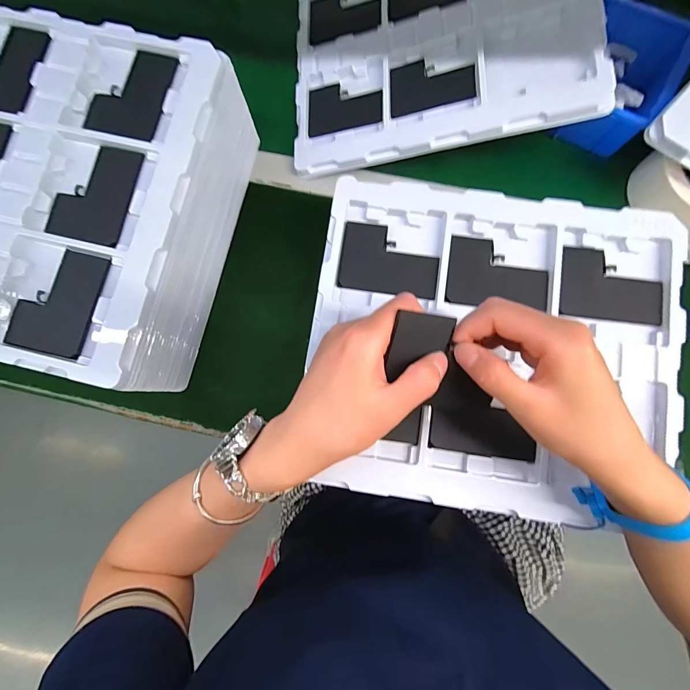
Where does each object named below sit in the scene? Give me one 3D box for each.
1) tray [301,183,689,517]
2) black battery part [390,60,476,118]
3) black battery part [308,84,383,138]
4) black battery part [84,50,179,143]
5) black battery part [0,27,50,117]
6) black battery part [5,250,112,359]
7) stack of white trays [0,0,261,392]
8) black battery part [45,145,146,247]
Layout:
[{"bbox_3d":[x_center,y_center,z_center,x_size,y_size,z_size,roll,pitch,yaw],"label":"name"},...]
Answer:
[{"bbox_3d":[0.129,0.000,0.315,0.314,0.024,0.277,8,82,0],"label":"tray"},{"bbox_3d":[0.096,-0.287,0.393,0.089,0.008,0.063,-3,80,16],"label":"black battery part"},{"bbox_3d":[0.000,-0.281,0.418,0.091,0.004,0.063,-1,83,20],"label":"black battery part"},{"bbox_3d":[-0.196,-0.233,0.332,0.064,0.016,0.089,14,82,1],"label":"black battery part"},{"bbox_3d":[-0.322,-0.261,0.336,0.073,0.009,0.087,14,82,1],"label":"black battery part"},{"bbox_3d":[-0.242,-0.037,0.302,0.065,0.006,0.089,17,83,1],"label":"black battery part"},{"bbox_3d":[-0.277,-0.141,0.365,0.284,0.121,0.313,13,83,3],"label":"stack of white trays"},{"bbox_3d":[-0.221,-0.136,0.317,0.067,0.004,0.089,13,82,1],"label":"black battery part"}]

